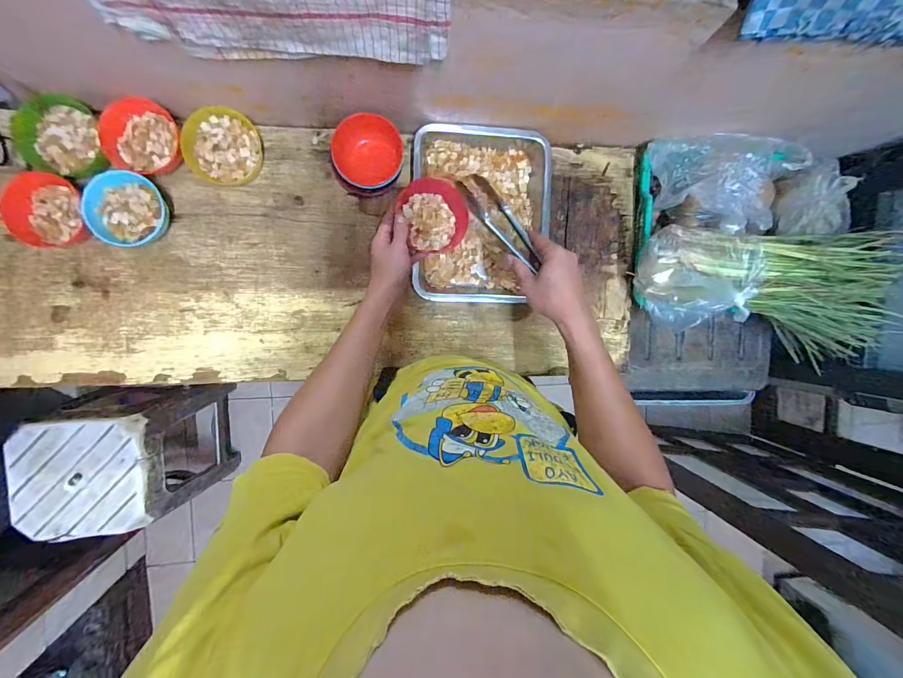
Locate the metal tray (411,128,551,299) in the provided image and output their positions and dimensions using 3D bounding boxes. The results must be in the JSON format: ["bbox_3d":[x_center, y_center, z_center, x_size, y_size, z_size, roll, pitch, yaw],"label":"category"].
[{"bbox_3d":[0.055,-0.229,0.695,0.240,0.045,0.317,1,92,-8],"label":"metal tray"}]

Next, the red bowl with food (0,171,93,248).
[{"bbox_3d":[-0.625,-0.202,0.601,0.101,0.050,0.109,0,92,-8],"label":"red bowl with food"}]

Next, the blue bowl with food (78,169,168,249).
[{"bbox_3d":[-0.522,-0.207,0.618,0.114,0.040,0.112,0,92,-8],"label":"blue bowl with food"}]

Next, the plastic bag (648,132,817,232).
[{"bbox_3d":[0.498,-0.279,0.693,0.231,0.110,0.175,-3,95,-8],"label":"plastic bag"}]

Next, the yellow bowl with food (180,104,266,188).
[{"bbox_3d":[-0.375,-0.314,0.632,0.109,0.053,0.108,0,92,-8],"label":"yellow bowl with food"}]

